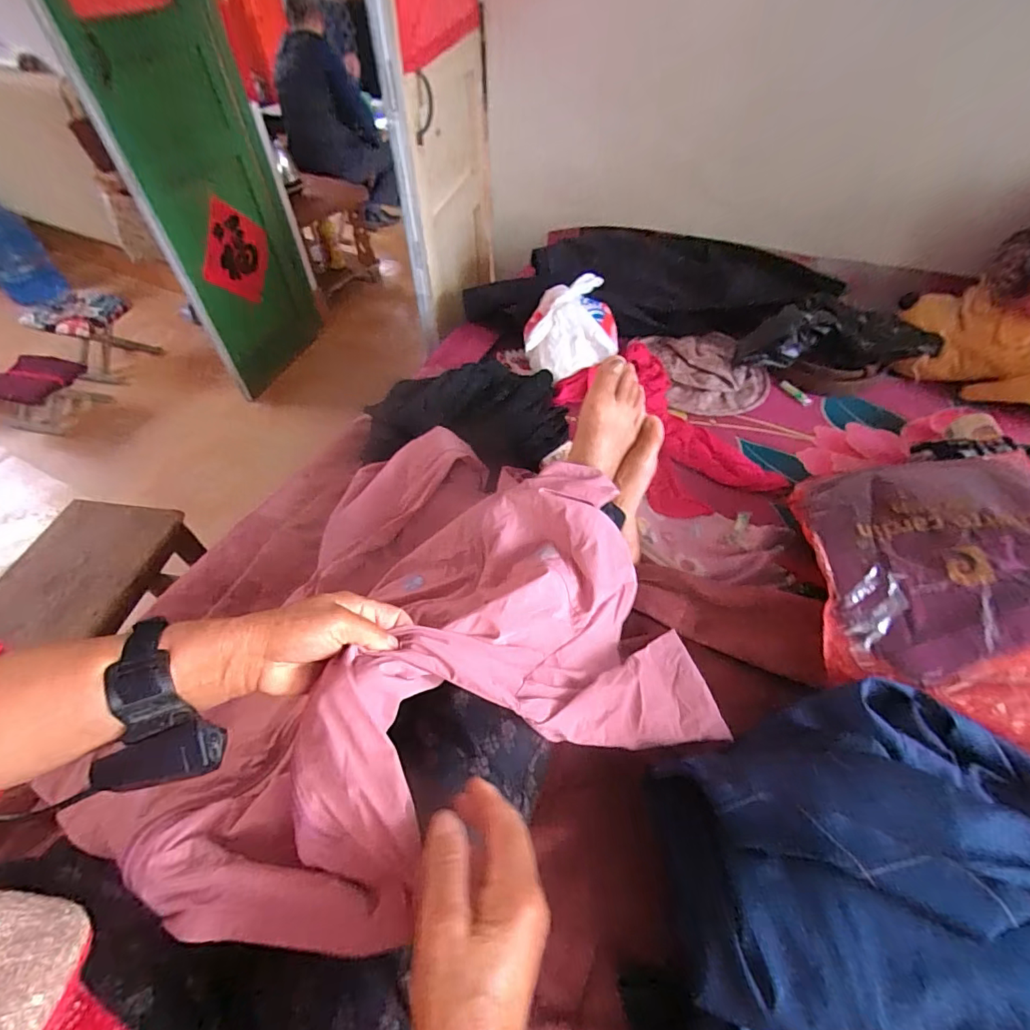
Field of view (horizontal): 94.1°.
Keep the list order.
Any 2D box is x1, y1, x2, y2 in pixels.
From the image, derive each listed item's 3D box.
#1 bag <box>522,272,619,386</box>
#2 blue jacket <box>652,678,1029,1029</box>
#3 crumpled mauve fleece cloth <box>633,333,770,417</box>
[{"bbox_3d":[0.115,-0.377,0.953,0.183,0.096,0.232,7,52,6],"label":"bag"},{"bbox_3d":[0.328,0.304,0.359,0.391,0.104,0.352,1,51,2],"label":"blue jacket"},{"bbox_3d":[0.386,-0.299,0.969,0.207,0.027,0.246,-4,51,-2],"label":"crumpled mauve fleece cloth"}]

